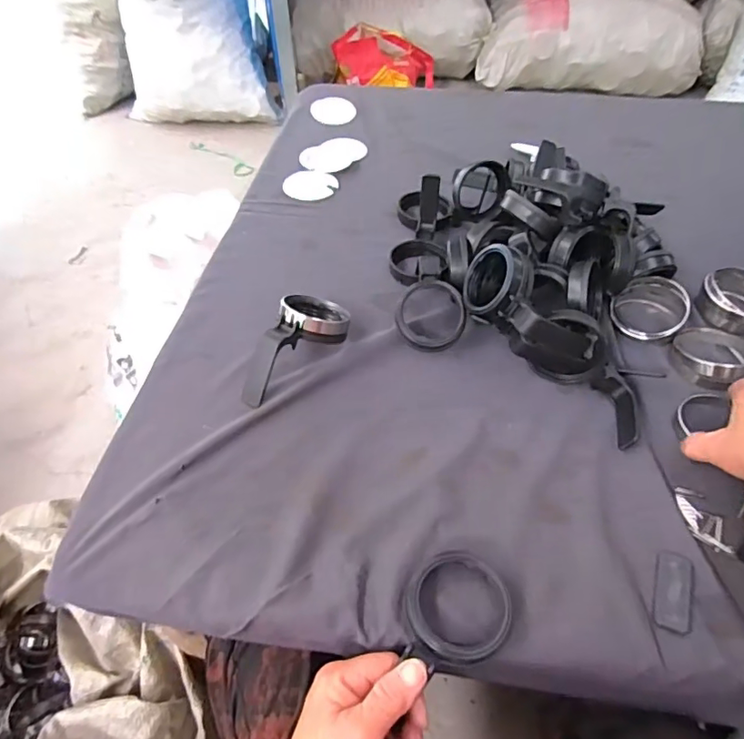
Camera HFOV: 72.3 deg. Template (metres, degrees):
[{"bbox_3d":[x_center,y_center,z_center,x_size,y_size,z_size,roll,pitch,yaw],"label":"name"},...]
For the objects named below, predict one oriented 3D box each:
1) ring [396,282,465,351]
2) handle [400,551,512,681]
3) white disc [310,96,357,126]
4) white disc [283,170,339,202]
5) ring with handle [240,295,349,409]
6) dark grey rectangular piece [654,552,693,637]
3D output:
[{"bbox_3d":[0.060,-0.054,0.518,0.070,0.013,0.071,0,90,6],"label":"ring"},{"bbox_3d":[0.058,0.161,0.350,0.070,0.015,0.073,-2,53,2],"label":"handle"},{"bbox_3d":[-0.070,-0.467,0.917,0.080,0.012,0.104,-2,48,-2],"label":"white disc"},{"bbox_3d":[-0.092,-0.270,0.747,0.077,0.012,0.077,0,48,0],"label":"white disc"},{"bbox_3d":[-0.079,-0.029,0.496,0.063,0.048,0.135,34,56,27],"label":"ring with handle"},{"bbox_3d":[0.214,0.156,0.361,0.024,0.004,0.057,19,50,16],"label":"dark grey rectangular piece"}]

